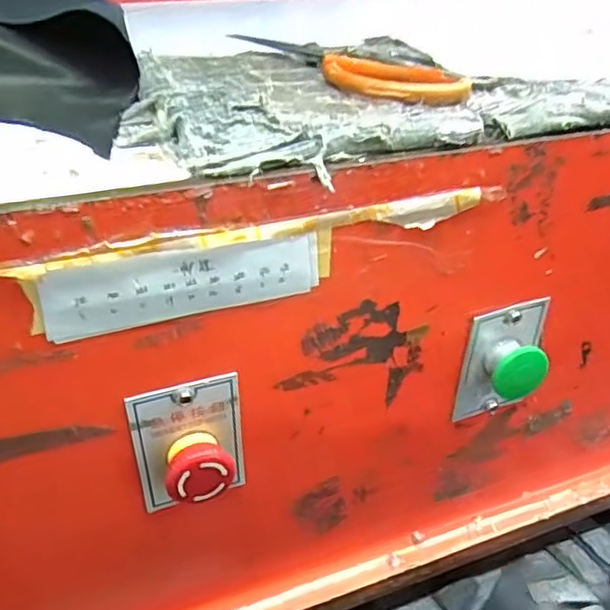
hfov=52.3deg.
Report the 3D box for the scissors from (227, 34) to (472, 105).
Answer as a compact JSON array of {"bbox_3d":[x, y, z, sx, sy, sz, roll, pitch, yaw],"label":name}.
[{"bbox_3d":[0.017,-0.157,0.396,0.053,0.010,0.191,-23,44,-30],"label":"scissors"}]

